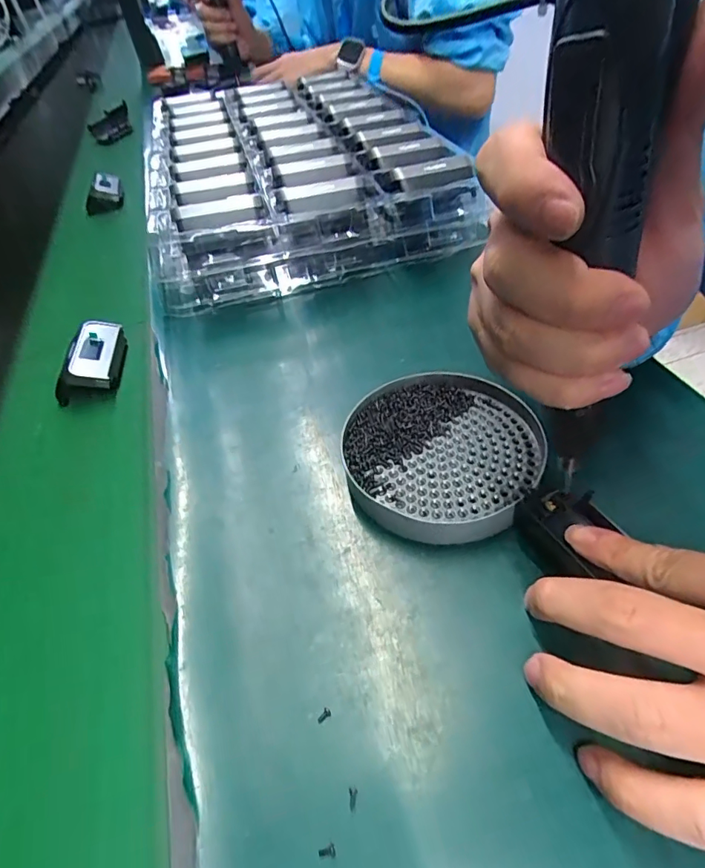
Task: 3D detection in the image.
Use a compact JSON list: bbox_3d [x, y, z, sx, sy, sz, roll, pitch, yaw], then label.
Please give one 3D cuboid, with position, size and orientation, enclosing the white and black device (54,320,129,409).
[{"bbox_3d":[-0.214,-0.061,0.395,0.052,0.034,0.074,-16,47,-5],"label":"white and black device"}]

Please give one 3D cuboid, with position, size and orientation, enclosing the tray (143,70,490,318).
[{"bbox_3d":[-0.081,-0.299,0.556,0.281,0.095,0.459,-17,47,-6],"label":"tray"}]

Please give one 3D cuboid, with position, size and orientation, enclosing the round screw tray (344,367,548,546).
[{"bbox_3d":[0.053,0.010,0.288,0.110,0.022,0.112,-3,46,3],"label":"round screw tray"}]

